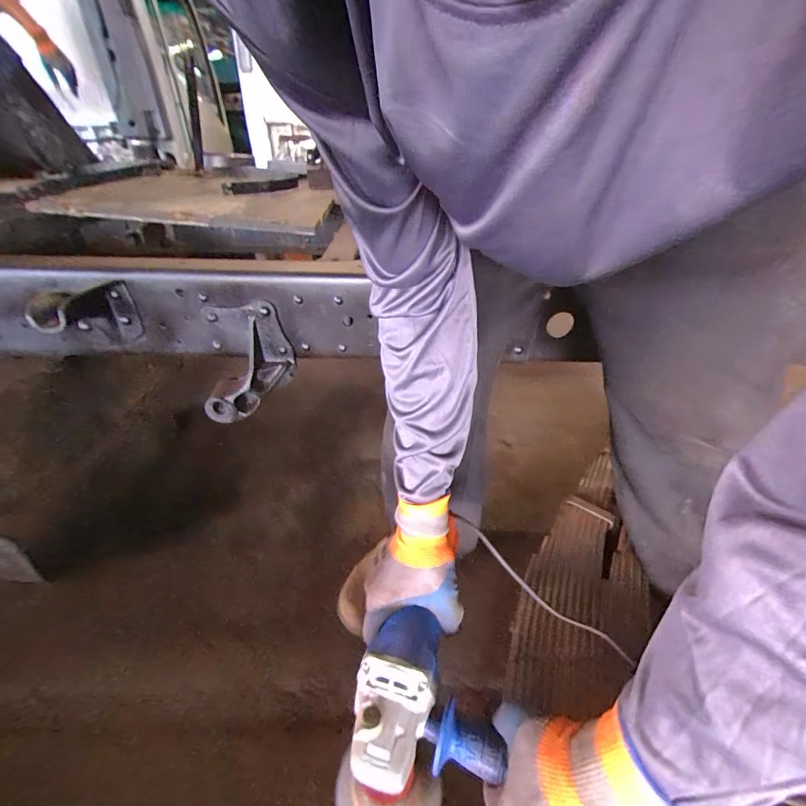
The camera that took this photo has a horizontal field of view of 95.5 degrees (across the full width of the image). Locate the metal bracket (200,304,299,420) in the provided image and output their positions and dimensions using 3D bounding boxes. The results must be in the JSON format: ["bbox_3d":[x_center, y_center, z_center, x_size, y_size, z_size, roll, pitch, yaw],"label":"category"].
[{"bbox_3d":[-0.293,-0.082,0.689,0.168,0.167,0.127,-12,39,-14],"label":"metal bracket"}]

